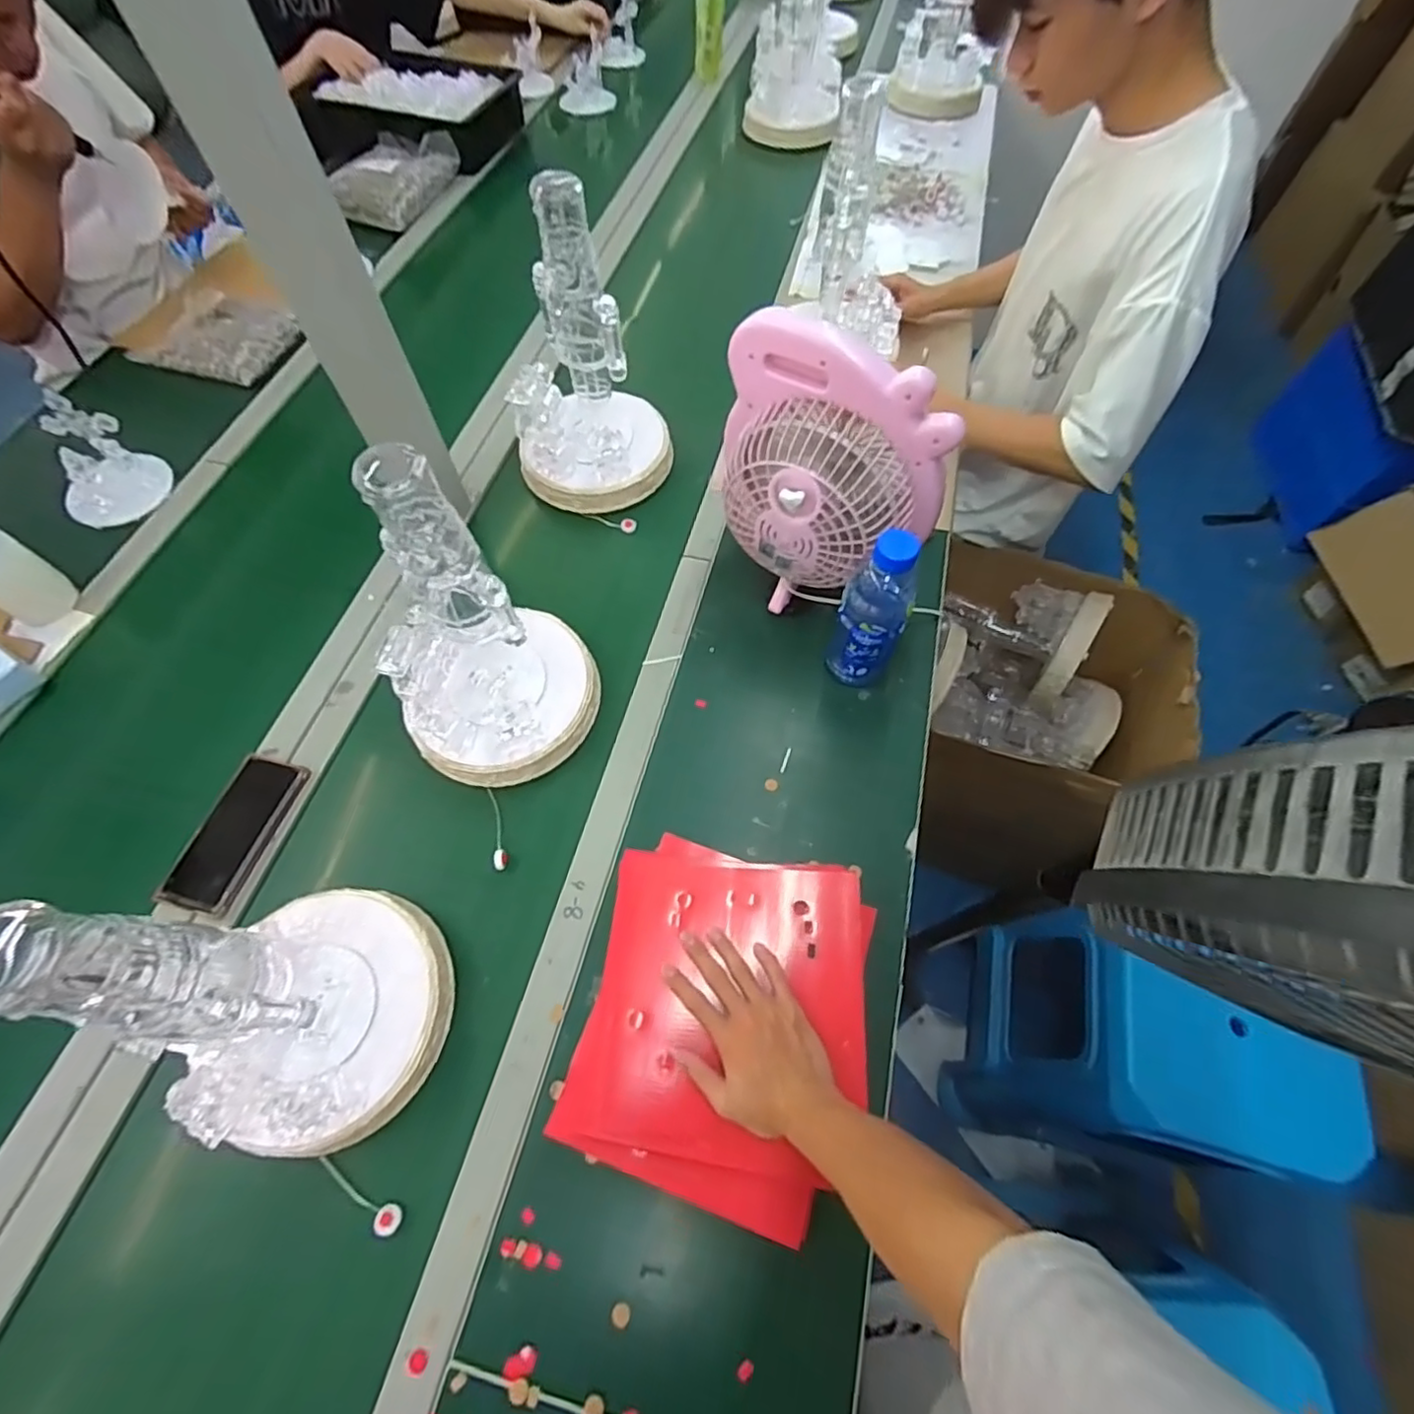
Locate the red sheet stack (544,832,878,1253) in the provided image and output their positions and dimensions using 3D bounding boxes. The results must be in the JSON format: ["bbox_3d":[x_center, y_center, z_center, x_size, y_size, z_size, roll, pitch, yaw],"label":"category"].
[{"bbox_3d":[0.016,0.272,0.564,0.242,0.030,0.283,12,64,6],"label":"red sheet stack"}]

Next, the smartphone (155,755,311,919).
[{"bbox_3d":[-0.483,0.128,0.649,0.073,0.017,0.157,13,64,7],"label":"smartphone"}]

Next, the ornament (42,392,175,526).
[{"bbox_3d":[-0.795,-0.313,0.821,0.126,0.112,0.101,-37,69,-16],"label":"ornament"}]

